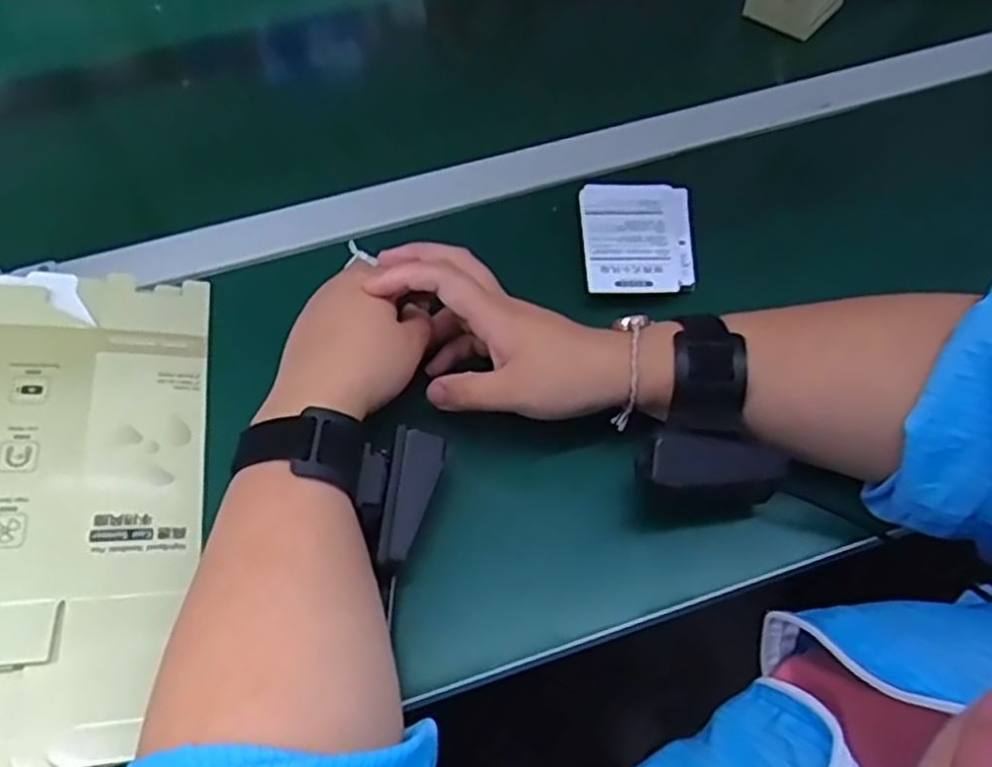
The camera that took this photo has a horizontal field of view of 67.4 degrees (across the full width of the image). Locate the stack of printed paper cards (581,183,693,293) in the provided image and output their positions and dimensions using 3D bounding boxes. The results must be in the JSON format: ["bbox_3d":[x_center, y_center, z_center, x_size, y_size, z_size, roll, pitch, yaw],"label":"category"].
[{"bbox_3d":[0.093,-0.095,0.485,0.069,0.008,0.094,2,58,3],"label":"stack of printed paper cards"}]

